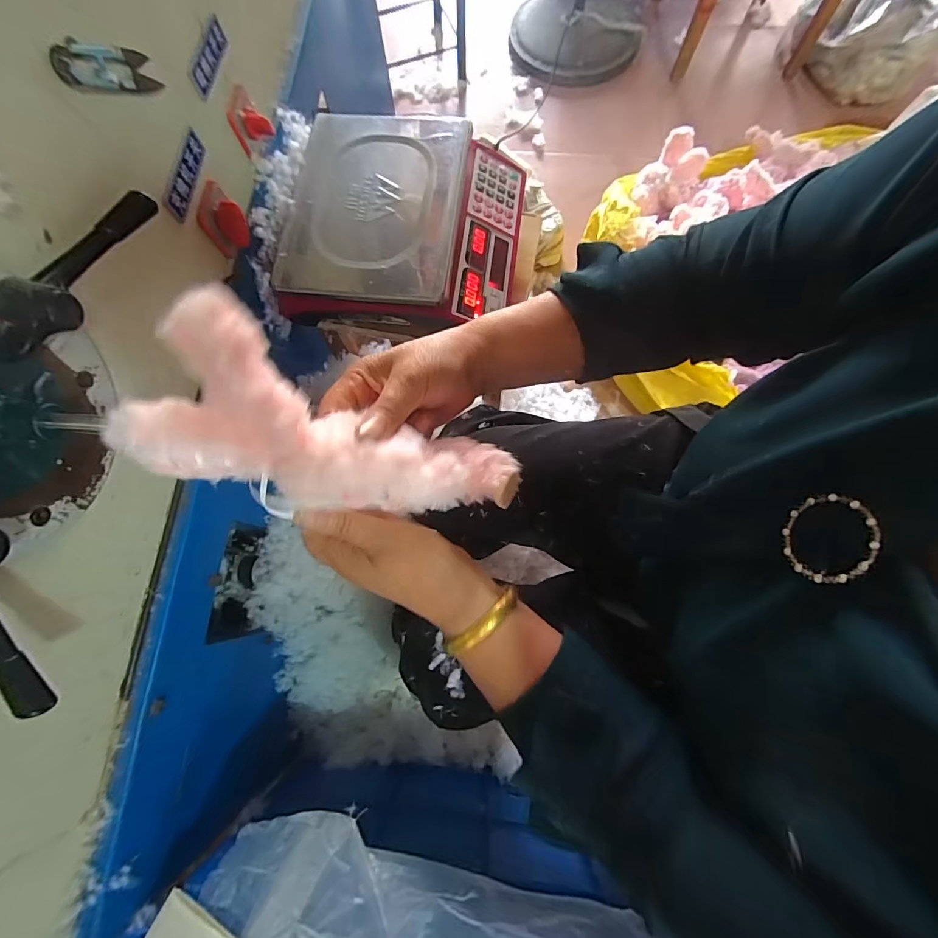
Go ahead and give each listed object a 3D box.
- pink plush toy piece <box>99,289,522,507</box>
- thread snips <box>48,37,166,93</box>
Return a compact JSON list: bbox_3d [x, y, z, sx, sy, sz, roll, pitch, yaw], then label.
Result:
[{"bbox_3d":[-0.075,-0.022,0.241,0.222,0.064,0.085,15,75,-14],"label":"pink plush toy piece"},{"bbox_3d":[-0.298,-0.330,0.343,0.015,0.028,0.106,4,41,2],"label":"thread snips"}]

